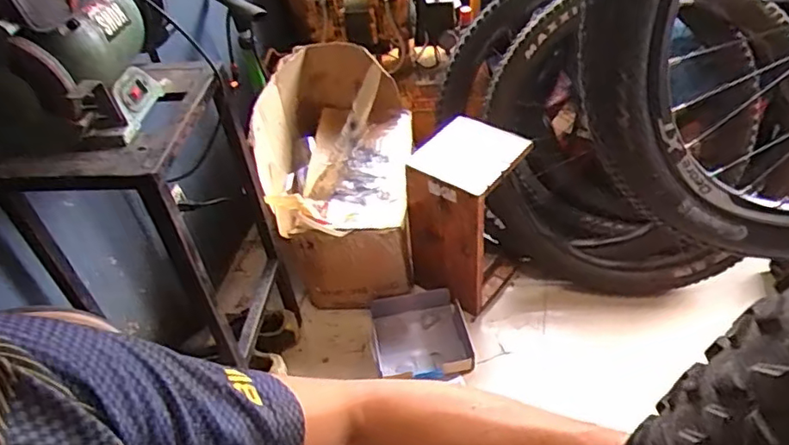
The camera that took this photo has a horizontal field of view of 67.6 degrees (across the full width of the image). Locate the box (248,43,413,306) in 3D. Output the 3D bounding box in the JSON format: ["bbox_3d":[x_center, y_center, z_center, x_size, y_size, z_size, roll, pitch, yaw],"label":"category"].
[{"bbox_3d":[-0.127,-0.127,1.431,0.313,0.444,0.446,-3,44,5],"label":"box"}]

